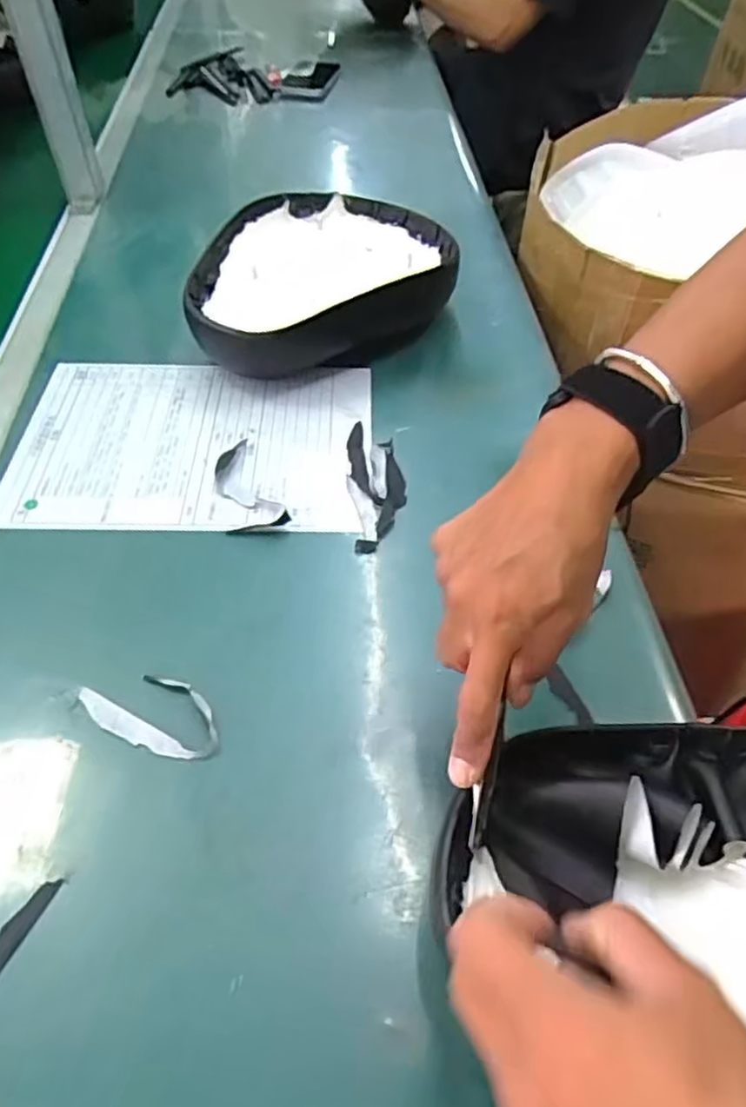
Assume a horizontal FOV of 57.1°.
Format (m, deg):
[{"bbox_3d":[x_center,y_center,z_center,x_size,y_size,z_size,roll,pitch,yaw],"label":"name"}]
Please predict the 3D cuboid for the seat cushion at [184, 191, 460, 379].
[{"bbox_3d":[-0.059,-0.270,0.680,0.274,0.078,0.210,-25,56,-23],"label":"seat cushion"}]

